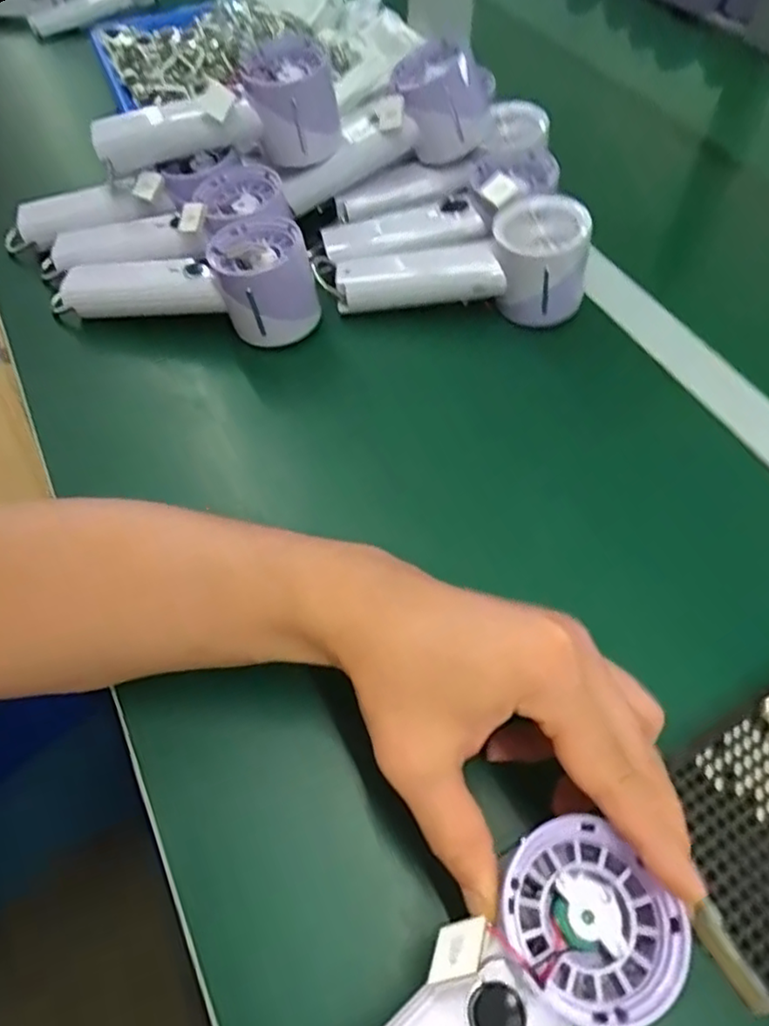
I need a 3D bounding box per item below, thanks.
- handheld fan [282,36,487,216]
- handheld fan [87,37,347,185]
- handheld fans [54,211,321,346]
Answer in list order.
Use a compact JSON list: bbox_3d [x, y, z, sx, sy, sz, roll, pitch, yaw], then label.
[{"bbox_3d":[-0.005,-0.290,0.494,0.163,0.056,0.089,-29,59,7],"label":"handheld fan"},{"bbox_3d":[-0.119,-0.278,0.461,0.168,0.061,0.080,-17,58,-10],"label":"handheld fan"},{"bbox_3d":[-0.138,-0.155,0.460,0.190,0.069,0.064,2,56,17],"label":"handheld fans"}]

